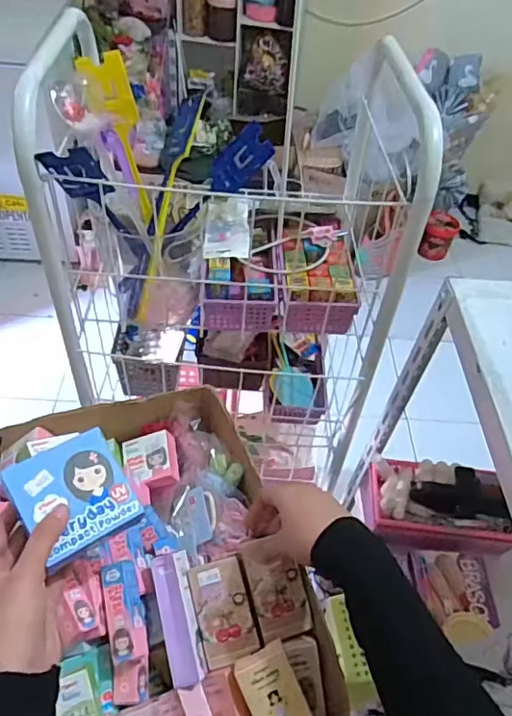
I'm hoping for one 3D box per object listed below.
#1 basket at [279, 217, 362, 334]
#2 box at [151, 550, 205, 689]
[{"bbox_3d":[0.098,-0.144,0.878,0.117,0.075,0.229,3,48,-3],"label":"basket"},{"bbox_3d":[-0.072,0.241,0.502,0.032,0.016,0.112,-10,72,-14],"label":"box"}]

